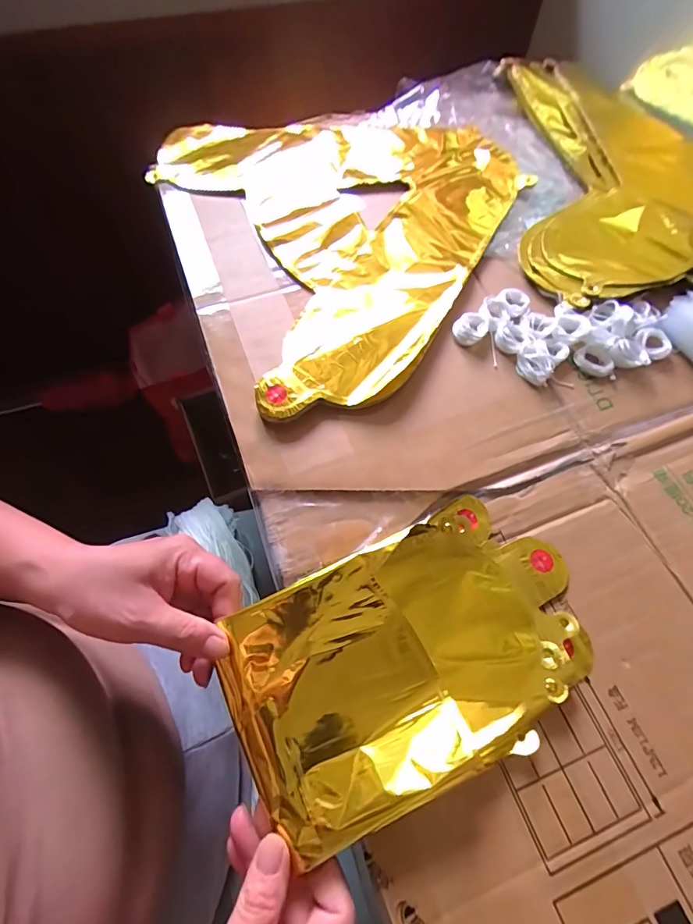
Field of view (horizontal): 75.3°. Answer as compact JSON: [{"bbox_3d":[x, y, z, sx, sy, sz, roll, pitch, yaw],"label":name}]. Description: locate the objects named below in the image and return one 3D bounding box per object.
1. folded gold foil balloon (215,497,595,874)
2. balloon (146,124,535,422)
[{"bbox_3d":[0.041,0.114,0.271,0.217,0.018,0.133,-24,67,-14],"label":"folded gold foil balloon"},{"bbox_3d":[0.008,-0.256,0.442,0.368,0.019,0.398,-31,69,-16],"label":"balloon"}]

